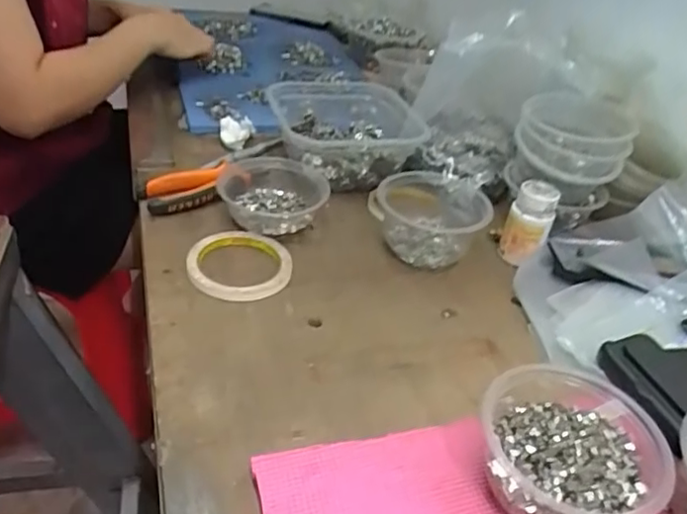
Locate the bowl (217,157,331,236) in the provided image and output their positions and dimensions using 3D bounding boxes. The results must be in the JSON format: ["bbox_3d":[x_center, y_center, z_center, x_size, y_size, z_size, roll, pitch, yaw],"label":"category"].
[{"bbox_3d":[-0.078,-0.066,0.665,0.116,0.046,0.113,1,36,-7],"label":"bowl"}]

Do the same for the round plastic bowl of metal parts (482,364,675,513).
[{"bbox_3d":[0.147,0.134,0.400,0.104,0.066,0.101,4,36,-3],"label":"round plastic bowl of metal parts"}]

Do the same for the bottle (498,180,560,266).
[{"bbox_3d":[0.192,-0.035,0.634,0.045,0.074,0.046,8,36,3],"label":"bottle"}]

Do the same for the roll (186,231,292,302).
[{"bbox_3d":[-0.099,0.006,0.589,0.096,0.015,0.096,3,36,-4],"label":"roll"}]

